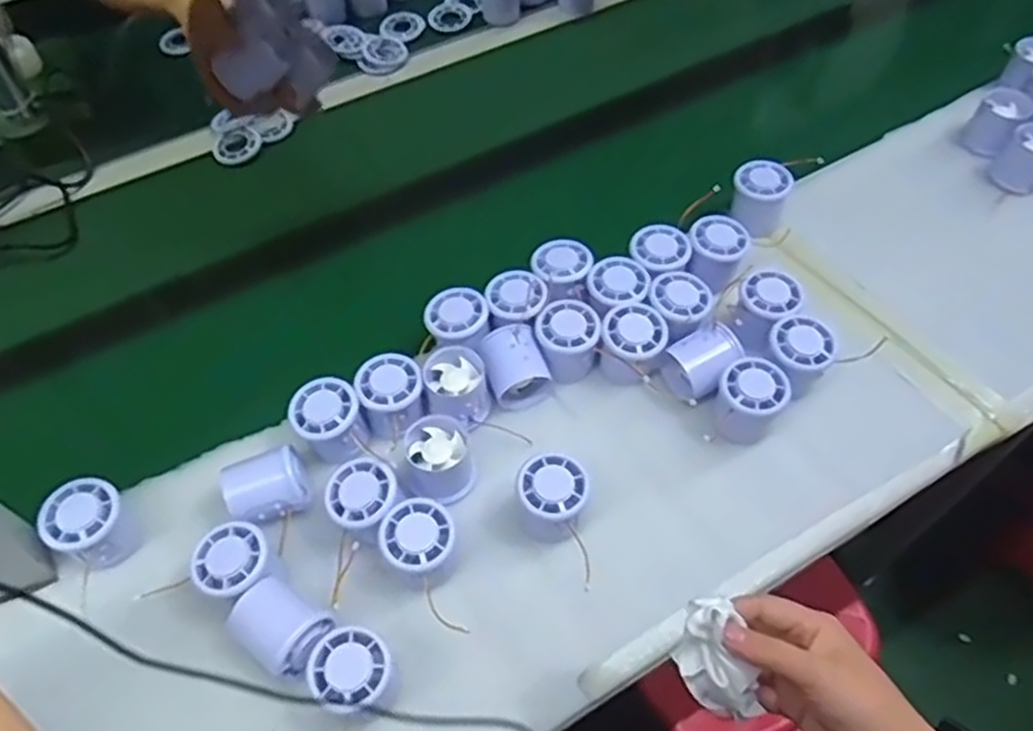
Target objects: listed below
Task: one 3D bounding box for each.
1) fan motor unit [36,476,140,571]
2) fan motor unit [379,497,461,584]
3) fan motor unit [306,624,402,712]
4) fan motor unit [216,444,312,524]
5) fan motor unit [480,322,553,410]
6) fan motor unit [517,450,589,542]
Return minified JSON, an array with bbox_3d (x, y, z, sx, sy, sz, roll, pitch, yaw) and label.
[{"bbox_3d":[-0.328,0.125,0.594,0.060,0.054,0.056,-1,56,1],"label":"fan motor unit"},{"bbox_3d":[-0.072,0.139,0.583,0.053,0.053,0.055,-1,56,1],"label":"fan motor unit"},{"bbox_3d":[-0.111,0.216,0.530,0.058,0.052,0.051,33,63,22],"label":"fan motor unit"},{"bbox_3d":[-0.201,0.101,0.615,0.063,0.049,0.053,-20,58,-12],"label":"fan motor unit"},{"bbox_3d":[-0.001,0.002,0.672,0.049,0.047,0.058,-22,58,-13],"label":"fan motor unit"},{"bbox_3d":[0.028,0.106,0.604,0.051,0.056,0.055,-1,56,1],"label":"fan motor unit"}]

